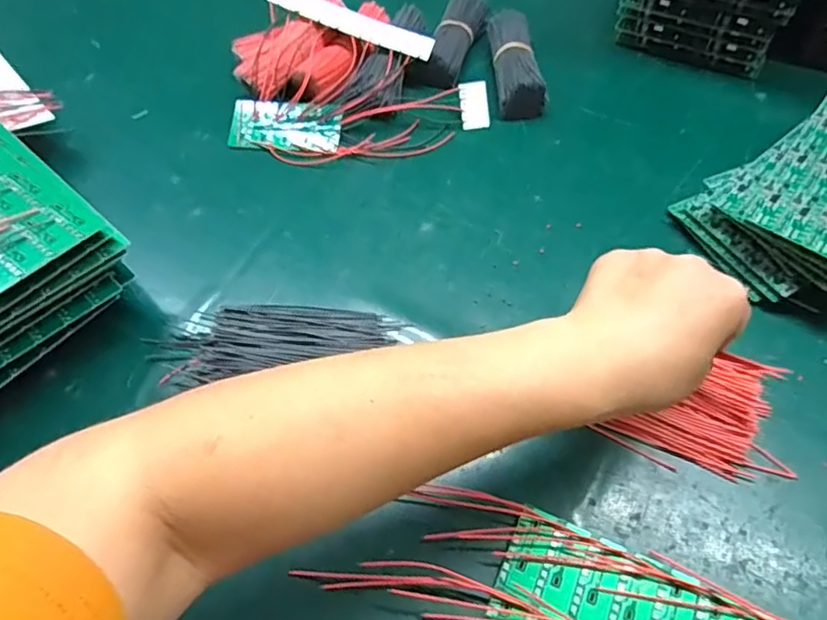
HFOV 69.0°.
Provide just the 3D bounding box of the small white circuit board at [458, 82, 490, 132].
[{"bbox_3d":[0.055,-0.183,0.538,0.025,0.041,0.004,-8,14,0],"label":"small white circuit board"}]

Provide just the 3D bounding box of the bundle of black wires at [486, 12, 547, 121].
[{"bbox_3d":[0.094,-0.231,0.563,0.041,0.034,0.124,-5,57,-1],"label":"bundle of black wires"}]

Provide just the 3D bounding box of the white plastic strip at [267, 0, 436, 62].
[{"bbox_3d":[-0.056,-0.264,0.551,0.153,0.007,0.027,20,72,-1],"label":"white plastic strip"}]

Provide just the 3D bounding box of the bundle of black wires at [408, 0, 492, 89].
[{"bbox_3d":[0.038,-0.262,0.583,0.042,0.031,0.125,15,59,12],"label":"bundle of black wires"}]

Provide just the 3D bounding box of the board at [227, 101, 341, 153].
[{"bbox_3d":[-0.116,-0.164,0.541,0.100,0.005,0.043,6,83,5],"label":"board"}]

